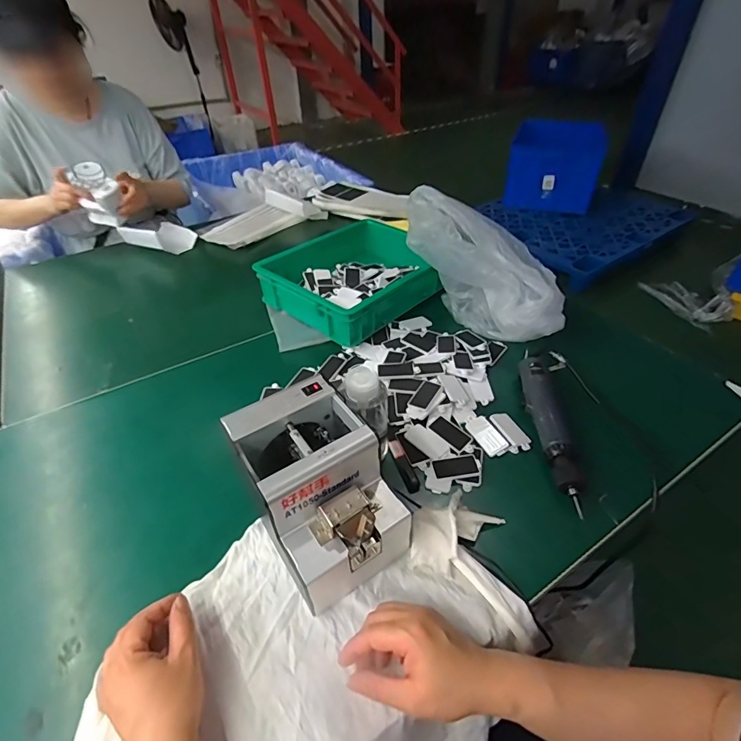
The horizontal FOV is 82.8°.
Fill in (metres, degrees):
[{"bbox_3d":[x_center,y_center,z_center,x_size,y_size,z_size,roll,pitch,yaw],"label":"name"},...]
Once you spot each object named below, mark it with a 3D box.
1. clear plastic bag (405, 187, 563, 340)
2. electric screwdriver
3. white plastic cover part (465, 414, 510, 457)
[{"bbox_3d":[0.200,-0.177,0.730,0.293,0.207,0.133,26,51,28],"label":"clear plastic bag"},{"bbox_3d":[0.248,0.070,0.587,0.045,0.034,0.253,0,43,4],"label":"electric screwdriver"},{"bbox_3d":[0.162,0.090,0.597,0.035,0.013,0.069,-25,47,-22],"label":"white plastic cover part"}]

